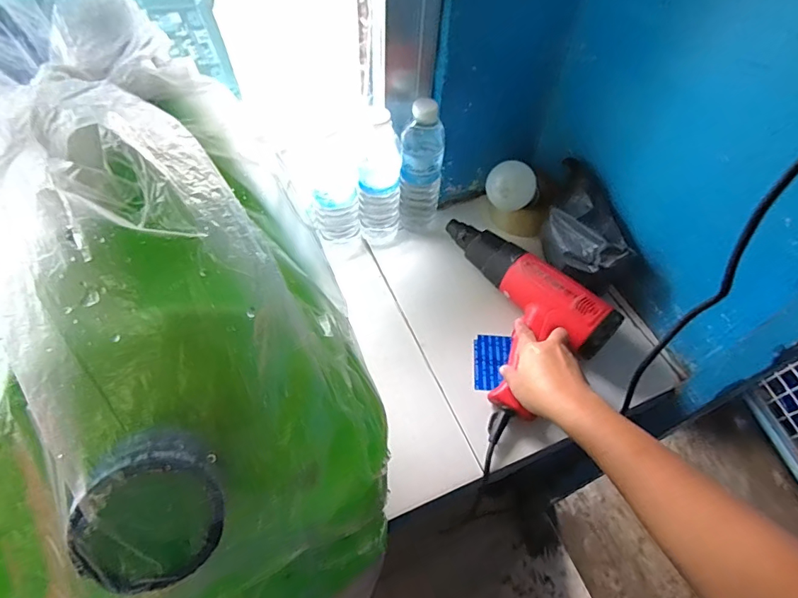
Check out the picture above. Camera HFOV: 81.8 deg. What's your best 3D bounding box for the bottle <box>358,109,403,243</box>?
[{"bbox_3d":[-0.026,-0.168,0.647,0.057,0.195,0.072,2,57,-1],"label":"bottle"}]

